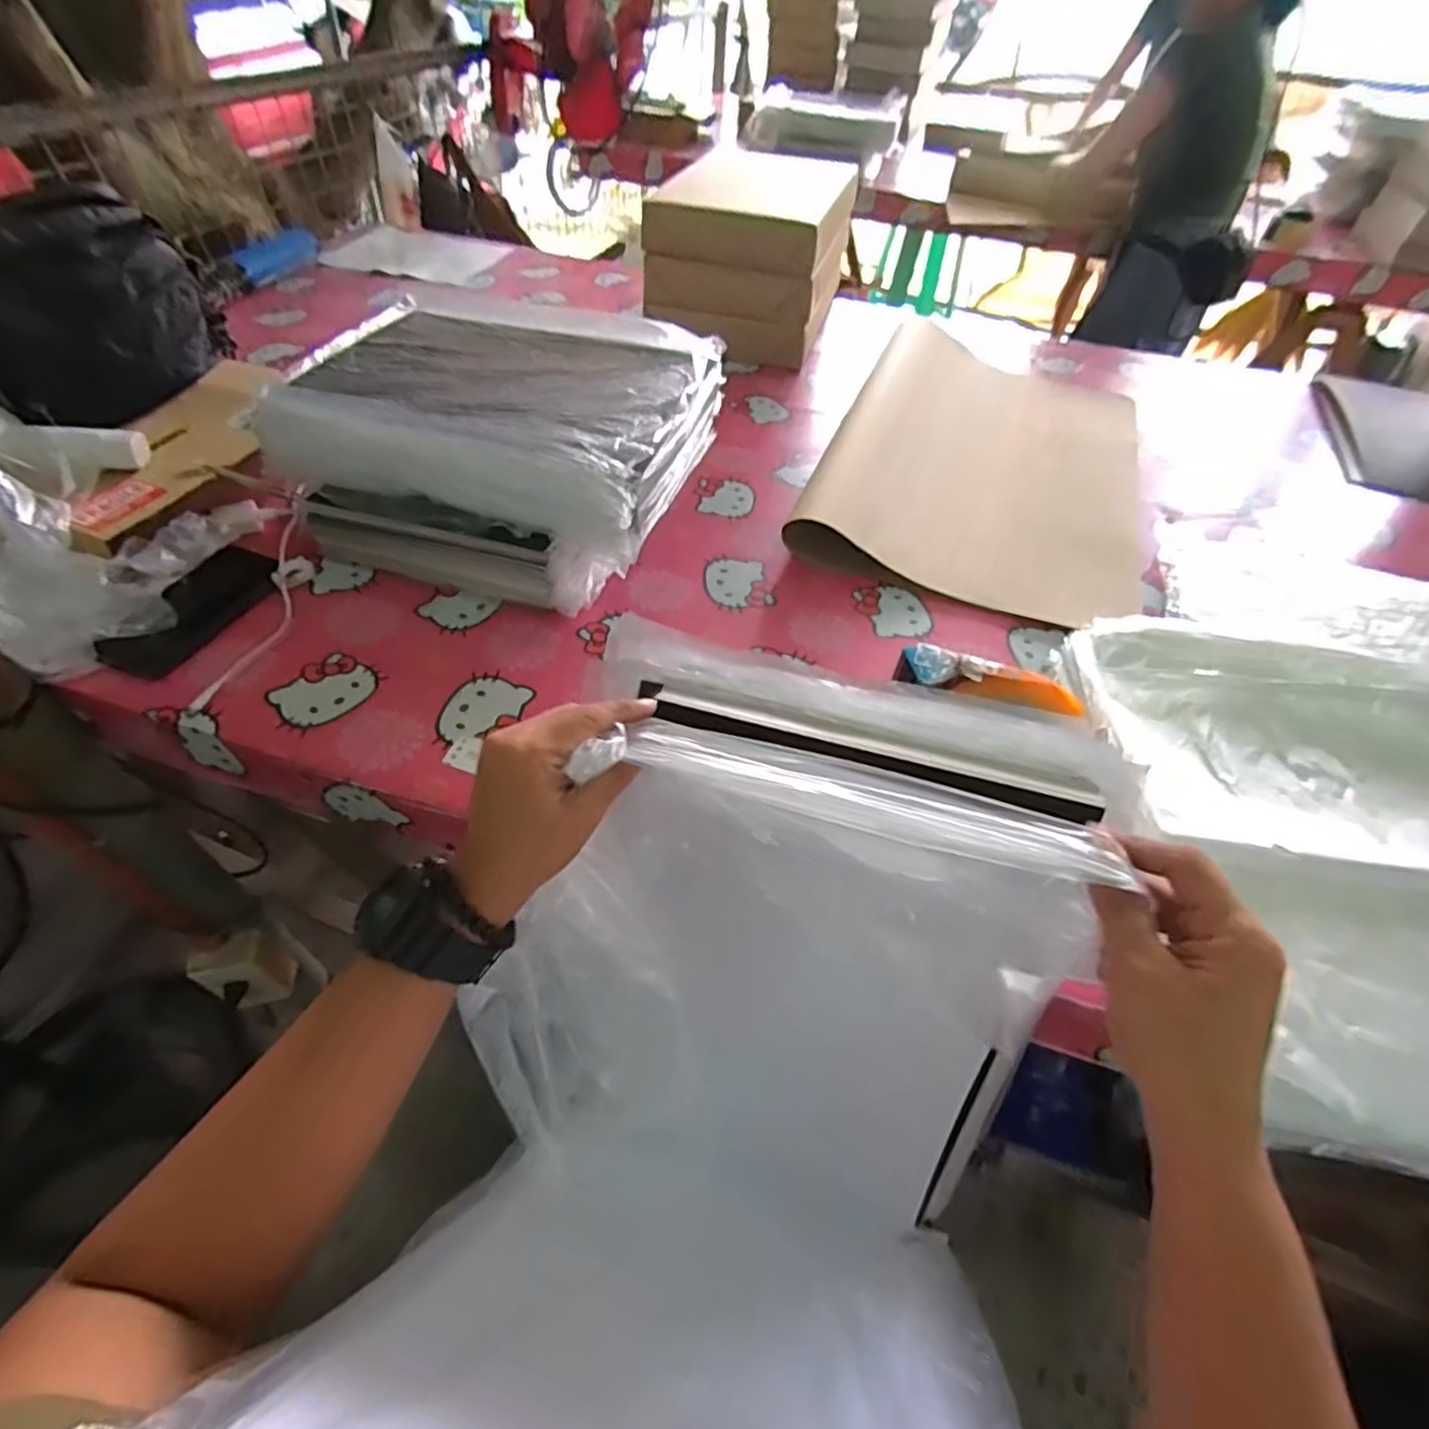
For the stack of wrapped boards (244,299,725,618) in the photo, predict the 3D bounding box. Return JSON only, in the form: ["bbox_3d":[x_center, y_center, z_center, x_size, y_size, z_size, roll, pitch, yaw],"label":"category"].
[{"bbox_3d":[-0.217,-0.308,0.738,0.391,0.148,0.363,15,51,8],"label":"stack of wrapped boards"}]

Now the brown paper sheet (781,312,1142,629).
[{"bbox_3d":[0.359,-0.343,0.873,0.378,0.049,0.609,18,51,10],"label":"brown paper sheet"}]

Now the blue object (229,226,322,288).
[{"bbox_3d":[-0.754,-0.799,1.172,0.035,0.063,0.161,19,51,12],"label":"blue object"}]

